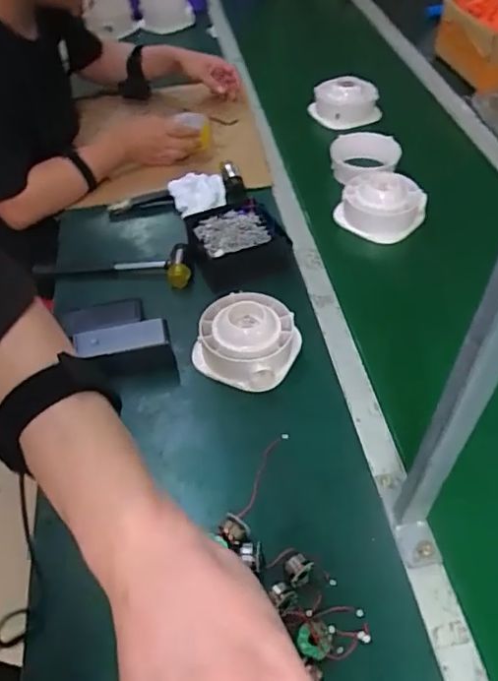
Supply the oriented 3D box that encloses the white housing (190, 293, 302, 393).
[{"bbox_3d":[-0.004,0.000,0.803,0.132,0.070,0.126,-1,49,1],"label":"white housing"}]

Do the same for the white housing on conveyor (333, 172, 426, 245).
[{"bbox_3d":[0.234,-0.234,0.997,0.121,0.069,0.129,-34,56,-24],"label":"white housing on conveyor"}]

